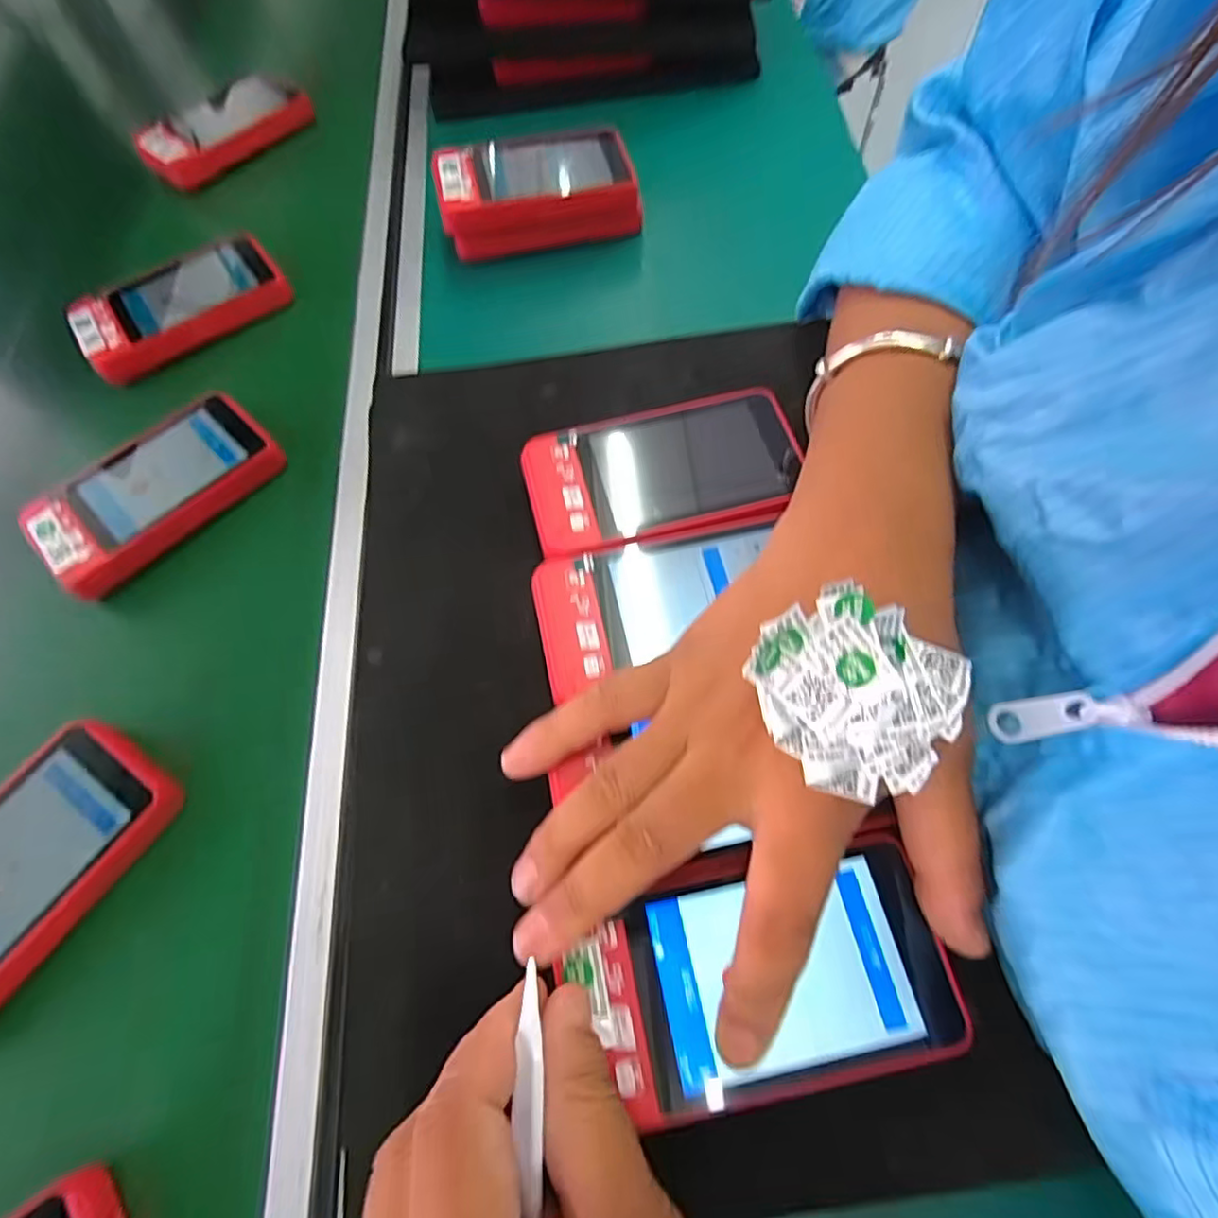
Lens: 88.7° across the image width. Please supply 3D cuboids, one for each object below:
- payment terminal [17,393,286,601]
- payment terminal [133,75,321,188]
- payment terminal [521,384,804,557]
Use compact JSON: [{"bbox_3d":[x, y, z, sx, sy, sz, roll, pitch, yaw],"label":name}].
[{"bbox_3d":[-0.237,-0.063,0.325,0.117,0.016,0.068,-42,71,-14],"label":"payment terminal"},{"bbox_3d":[-0.290,-0.361,0.466,0.064,0.027,0.118,41,75,18],"label":"payment terminal"},{"bbox_3d":[0.027,-0.058,0.279,0.123,0.025,0.064,-15,67,-3],"label":"payment terminal"}]

